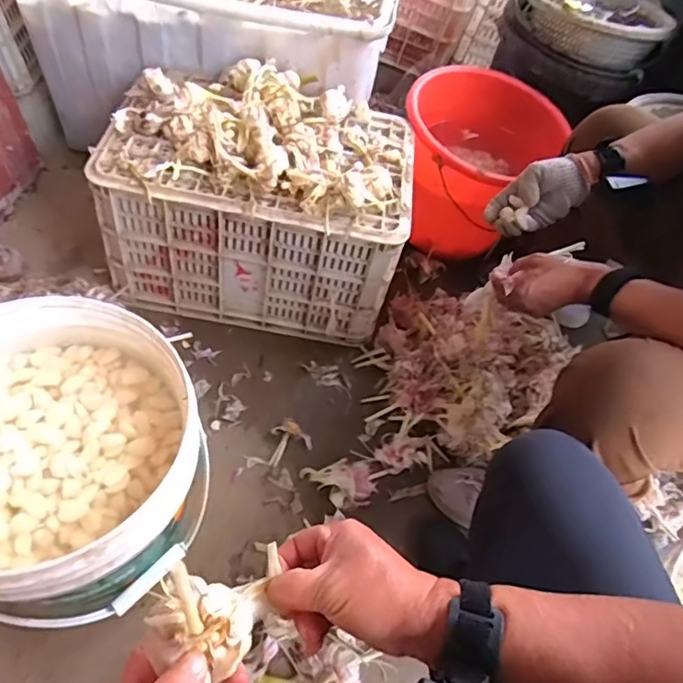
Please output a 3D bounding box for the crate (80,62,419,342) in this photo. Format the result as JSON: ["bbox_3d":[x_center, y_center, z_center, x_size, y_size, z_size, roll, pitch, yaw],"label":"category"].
[{"bbox_3d":[-0.133,-0.250,1.010,0.488,0.344,0.311,5,54,1],"label":"crate"}]

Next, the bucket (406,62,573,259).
[{"bbox_3d":[0.278,-0.372,1.155,0.286,0.264,0.313,1,54,-2],"label":"bucket"}]

